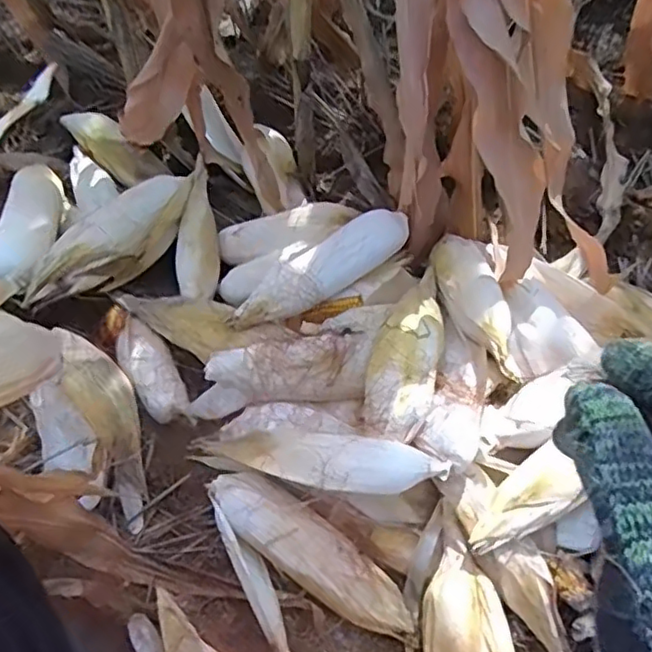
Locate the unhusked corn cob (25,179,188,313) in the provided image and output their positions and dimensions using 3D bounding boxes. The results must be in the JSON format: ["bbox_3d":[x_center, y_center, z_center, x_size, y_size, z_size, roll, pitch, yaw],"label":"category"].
[{"bbox_3d":[-0.287,-0.121,0.866,0.092,0.064,0.287,24,61,16],"label":"unhusked corn cob"}]

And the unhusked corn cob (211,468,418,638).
[{"bbox_3d":[-0.018,0.239,0.675,0.250,0.049,0.066,31,63,20],"label":"unhusked corn cob"}]

